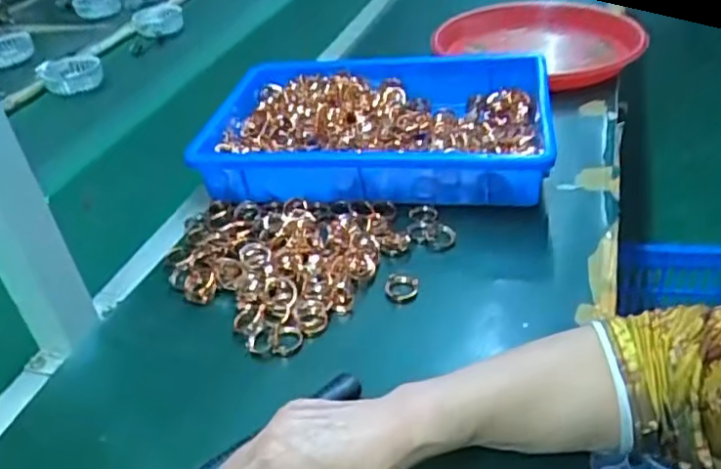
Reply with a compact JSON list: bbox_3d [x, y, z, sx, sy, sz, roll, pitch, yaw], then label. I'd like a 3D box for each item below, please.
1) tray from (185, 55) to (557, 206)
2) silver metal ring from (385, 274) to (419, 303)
[{"bbox_3d":[0.026,-0.136,0.776,0.380,0.067,0.300,-1,38,6],"label":"tray"},{"bbox_3d":[0.036,0.047,0.573,0.028,0.005,0.031,3,39,11],"label":"silver metal ring"}]

